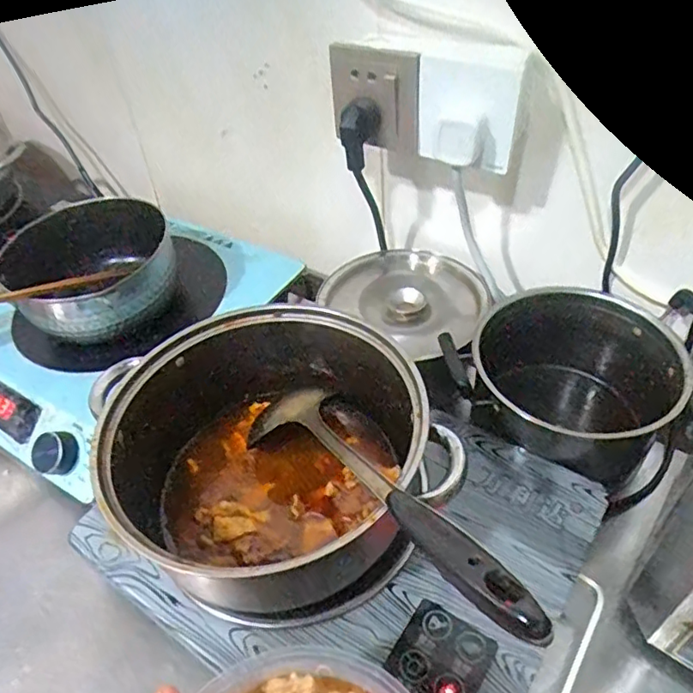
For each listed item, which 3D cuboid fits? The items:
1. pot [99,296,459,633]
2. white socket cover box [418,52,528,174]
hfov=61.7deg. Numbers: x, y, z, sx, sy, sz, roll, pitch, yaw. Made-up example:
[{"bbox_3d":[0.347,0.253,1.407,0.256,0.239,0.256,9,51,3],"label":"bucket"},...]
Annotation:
[{"bbox_3d":[-0.057,0.091,0.479,0.221,0.140,0.239,-2,43,2],"label":"pot"},{"bbox_3d":[0.107,-0.206,0.506,0.083,0.087,0.039,14,46,18],"label":"white socket cover box"}]

